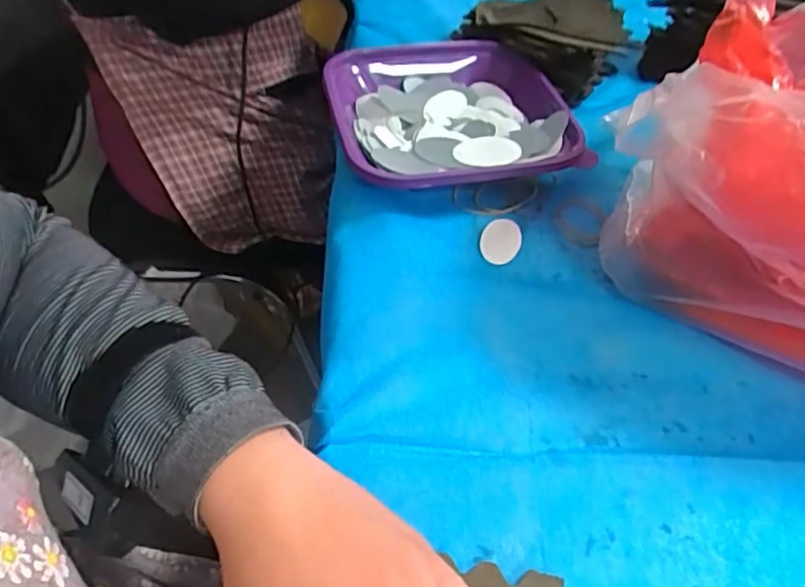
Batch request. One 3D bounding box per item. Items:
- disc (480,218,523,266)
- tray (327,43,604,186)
[{"bbox_3d":[0.071,-0.039,0.438,0.028,0.004,0.050,18,50,11],"label":"disc"},{"bbox_3d":[0.036,-0.144,0.501,0.184,0.040,0.189,-8,50,-12],"label":"tray"}]

